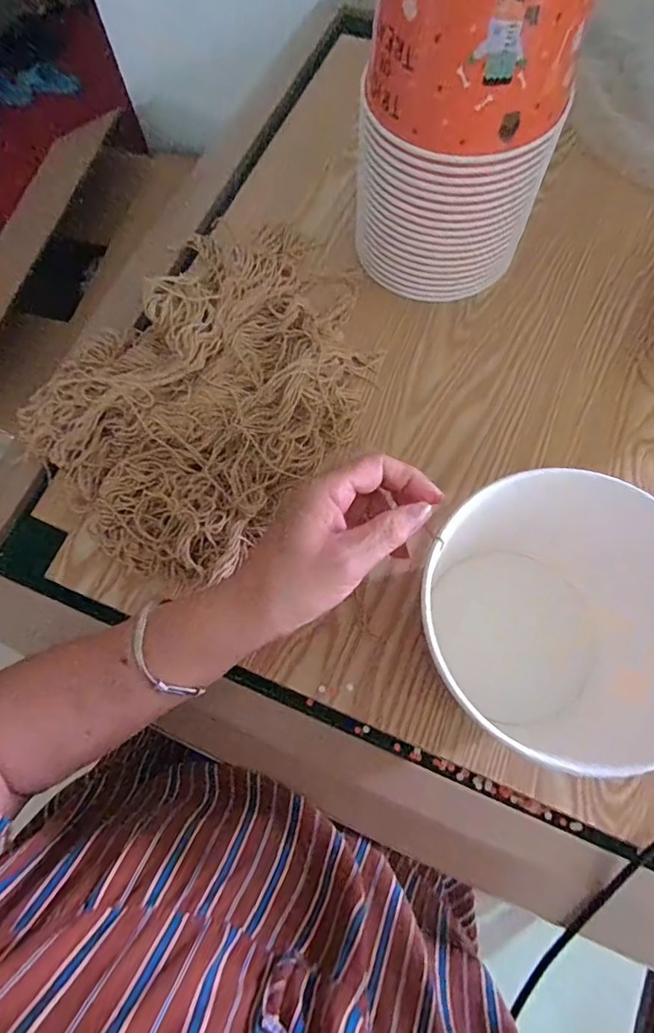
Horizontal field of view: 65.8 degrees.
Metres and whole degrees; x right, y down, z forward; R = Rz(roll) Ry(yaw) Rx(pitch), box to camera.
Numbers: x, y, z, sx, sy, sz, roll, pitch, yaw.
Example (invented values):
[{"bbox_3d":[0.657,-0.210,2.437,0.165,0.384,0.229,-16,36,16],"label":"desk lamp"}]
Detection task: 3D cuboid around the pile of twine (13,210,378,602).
[{"bbox_3d":[-0.095,-0.126,0.449,0.277,0.059,0.352,28,73,11],"label":"pile of twine"}]

